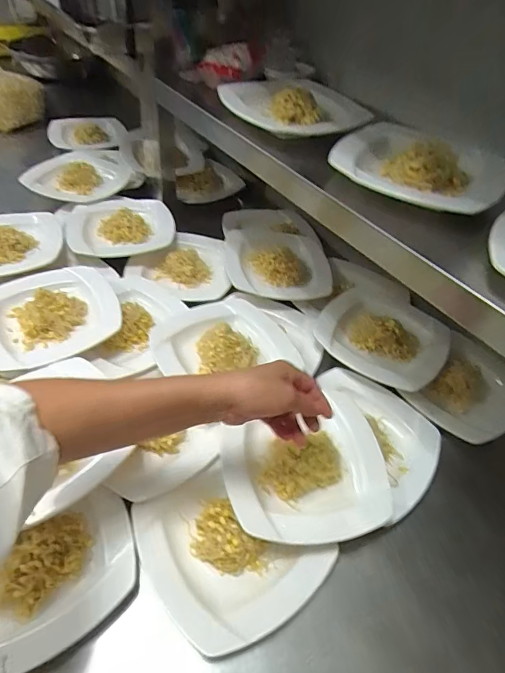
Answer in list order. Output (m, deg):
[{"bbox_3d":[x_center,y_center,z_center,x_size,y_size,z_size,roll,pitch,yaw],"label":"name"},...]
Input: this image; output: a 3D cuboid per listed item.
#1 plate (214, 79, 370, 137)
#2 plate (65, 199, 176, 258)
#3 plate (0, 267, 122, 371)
[{"bbox_3d":[0.050,-0.348,0.613,0.140,0.044,0.211,-29,56,-31],"label":"plate"},{"bbox_3d":[-0.269,-0.227,0.852,0.219,0.048,0.188,-9,48,-16],"label":"plate"},{"bbox_3d":[-0.326,-0.031,0.658,0.215,0.042,0.197,-18,51,-23],"label":"plate"}]

